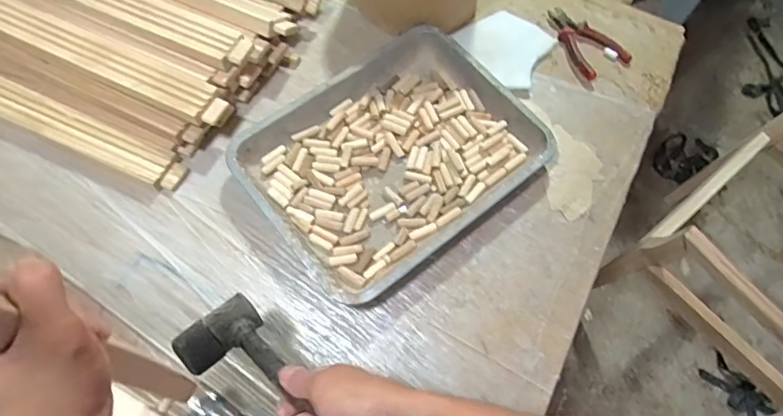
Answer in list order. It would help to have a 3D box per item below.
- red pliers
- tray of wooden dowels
[{"bbox_3d":[0.311,-0.272,0.844,0.086,0.014,0.150,-40,73,-18],"label":"red pliers"},{"bbox_3d":[0.002,-0.078,0.722,0.374,0.044,0.295,-36,72,-17],"label":"tray of wooden dowels"}]

